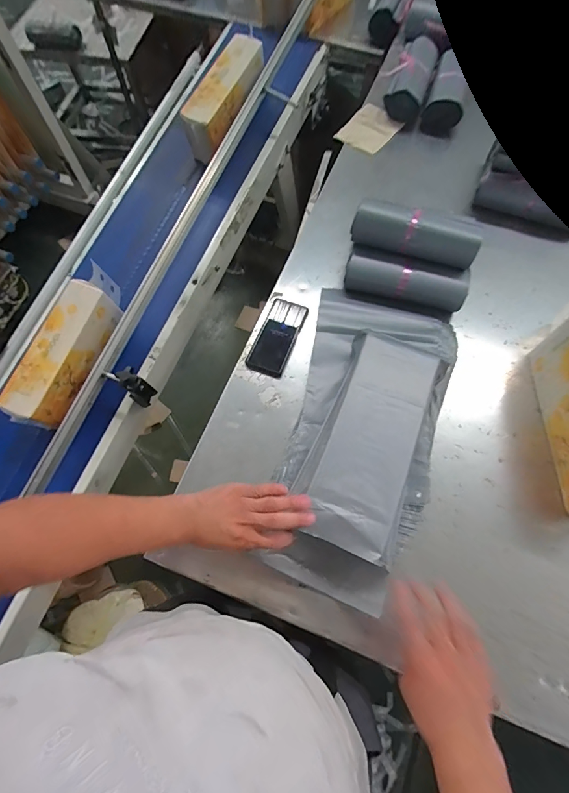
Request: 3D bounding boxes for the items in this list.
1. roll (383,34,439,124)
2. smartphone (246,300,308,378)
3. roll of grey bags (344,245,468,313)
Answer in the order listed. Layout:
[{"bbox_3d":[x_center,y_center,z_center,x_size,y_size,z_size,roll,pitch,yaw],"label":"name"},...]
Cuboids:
[{"bbox_3d":[0.342,-0.852,1.024,0.098,0.083,0.264,16,69,7],"label":"roll"},{"bbox_3d":[-0.014,-0.119,0.756,0.076,0.009,0.166,20,69,9],"label":"smartphone"},{"bbox_3d":[0.241,-0.231,0.754,0.236,0.072,0.068,16,69,7],"label":"roll of grey bags"}]

